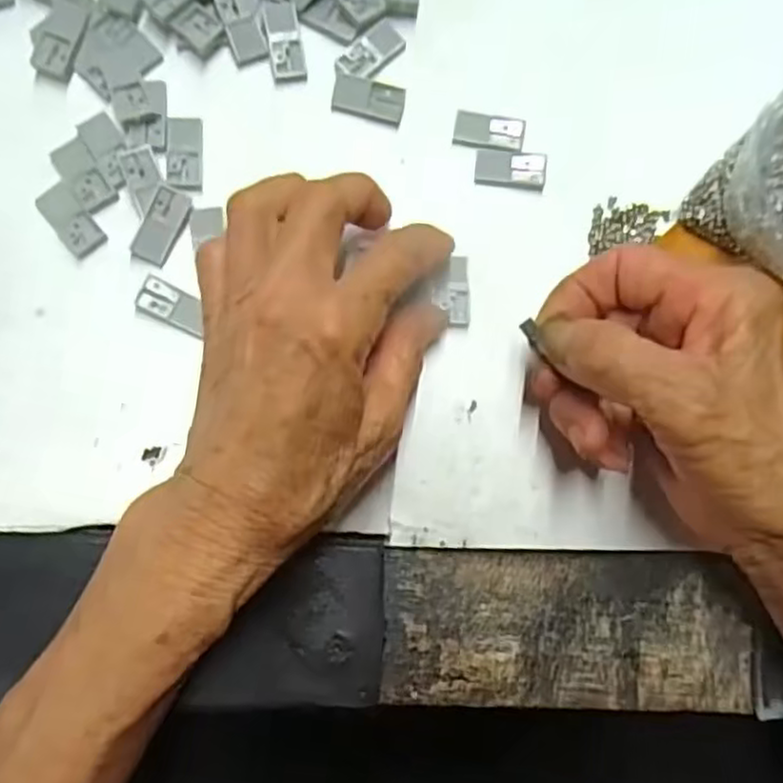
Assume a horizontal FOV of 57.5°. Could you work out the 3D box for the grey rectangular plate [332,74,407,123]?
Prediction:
[{"bbox_3d":[-0.009,-0.115,0.280,0.028,0.004,0.012,10,82,-4],"label":"grey rectangular plate"}]

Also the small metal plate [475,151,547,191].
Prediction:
[{"bbox_3d":[0.047,-0.088,0.282,0.028,0.004,0.014,4,82,-5],"label":"small metal plate"}]

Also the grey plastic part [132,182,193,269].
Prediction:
[{"bbox_3d":[-0.084,-0.061,0.264,0.014,0.004,0.028,26,88,-14],"label":"grey plastic part"}]

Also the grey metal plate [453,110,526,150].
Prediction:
[{"bbox_3d":[0.039,-0.104,0.283,0.028,0.004,0.014,7,82,-5],"label":"grey metal plate"}]

